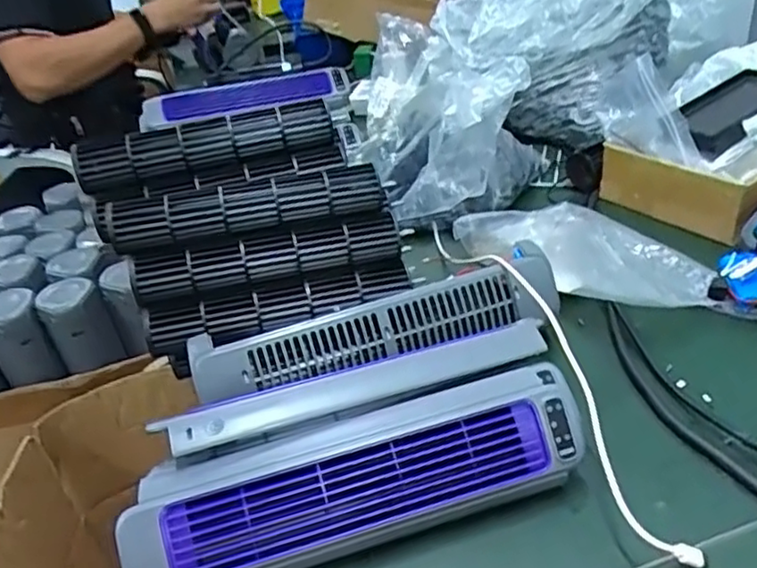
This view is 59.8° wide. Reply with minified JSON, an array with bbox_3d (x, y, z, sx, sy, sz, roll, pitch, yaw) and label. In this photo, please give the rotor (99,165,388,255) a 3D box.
[{"bbox_3d":[-0.107,-0.068,0.544,0.222,0.038,0.041,-14,35,-9],"label":"rotor"}]

